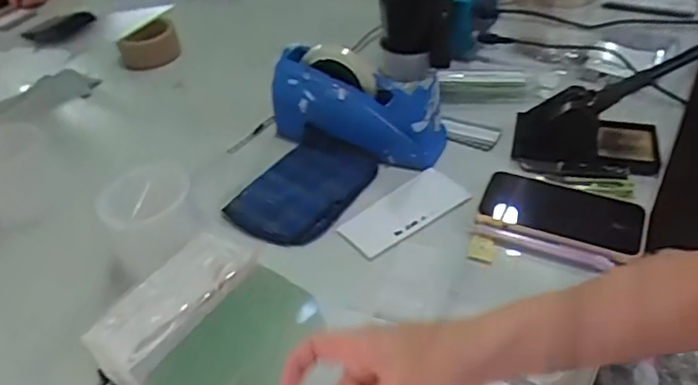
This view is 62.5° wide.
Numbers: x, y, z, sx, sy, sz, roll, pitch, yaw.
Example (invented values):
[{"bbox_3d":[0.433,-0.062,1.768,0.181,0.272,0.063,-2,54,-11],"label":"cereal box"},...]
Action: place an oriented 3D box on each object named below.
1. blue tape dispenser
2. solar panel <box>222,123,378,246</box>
[{"bbox_3d":[0.006,-0.104,0.671,0.207,0.104,0.064,9,44,15],"label":"blue tape dispenser"},{"bbox_3d":[-0.048,-0.006,0.649,0.106,0.016,0.160,28,56,21],"label":"solar panel"}]

